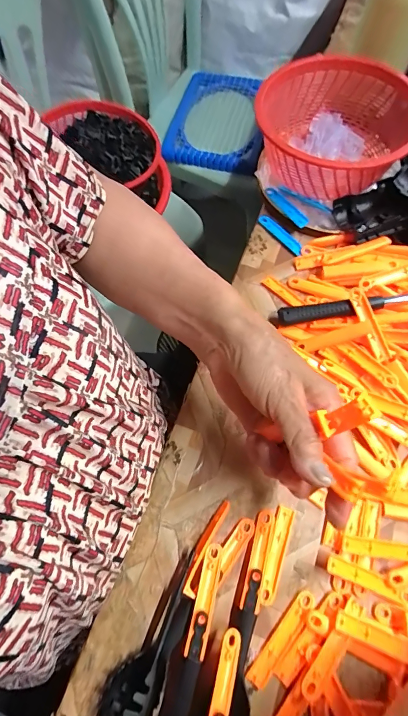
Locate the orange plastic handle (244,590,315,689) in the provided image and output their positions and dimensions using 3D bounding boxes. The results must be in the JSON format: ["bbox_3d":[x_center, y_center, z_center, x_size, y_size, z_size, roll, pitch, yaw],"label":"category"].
[{"bbox_3d":[0.062,0.220,0.283,0.014,0.004,0.076,39,73,14],"label":"orange plastic handle"}]

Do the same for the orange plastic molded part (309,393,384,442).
[{"bbox_3d":[0.086,0.035,0.218,0.008,0.035,0.014,4,61,-42],"label":"orange plastic molded part"}]

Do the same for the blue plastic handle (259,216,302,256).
[{"bbox_3d":[0.093,-0.149,0.435,0.013,0.004,0.068,-43,76,6],"label":"blue plastic handle"}]

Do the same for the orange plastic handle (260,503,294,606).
[{"bbox_3d":[0.061,0.166,0.304,0.016,0.007,0.074,16,69,6],"label":"orange plastic handle"}]

